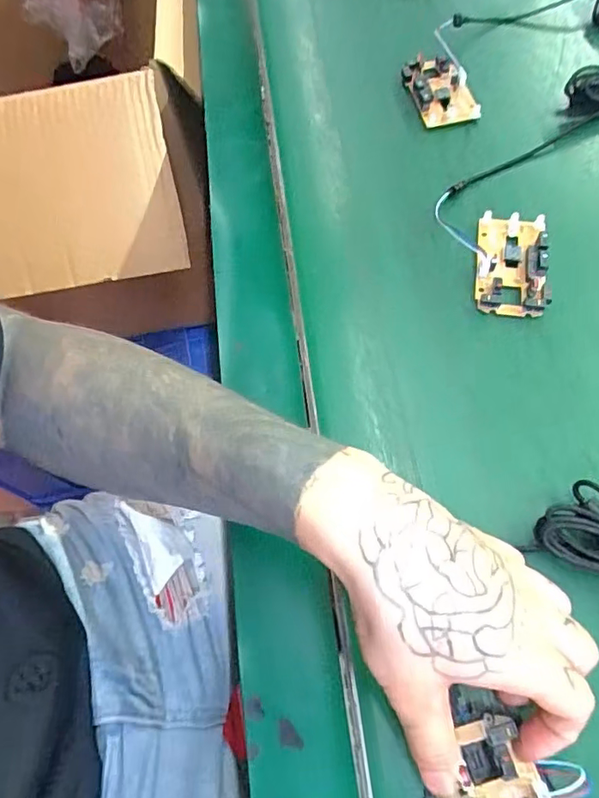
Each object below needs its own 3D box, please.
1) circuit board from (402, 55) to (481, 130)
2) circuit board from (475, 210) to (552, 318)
[{"bbox_3d":[0.113,-0.257,0.439,0.046,0.011,0.076,-13,64,-3],"label":"circuit board"},{"bbox_3d":[0.143,-0.093,0.359,0.046,0.013,0.079,5,65,9],"label":"circuit board"}]

